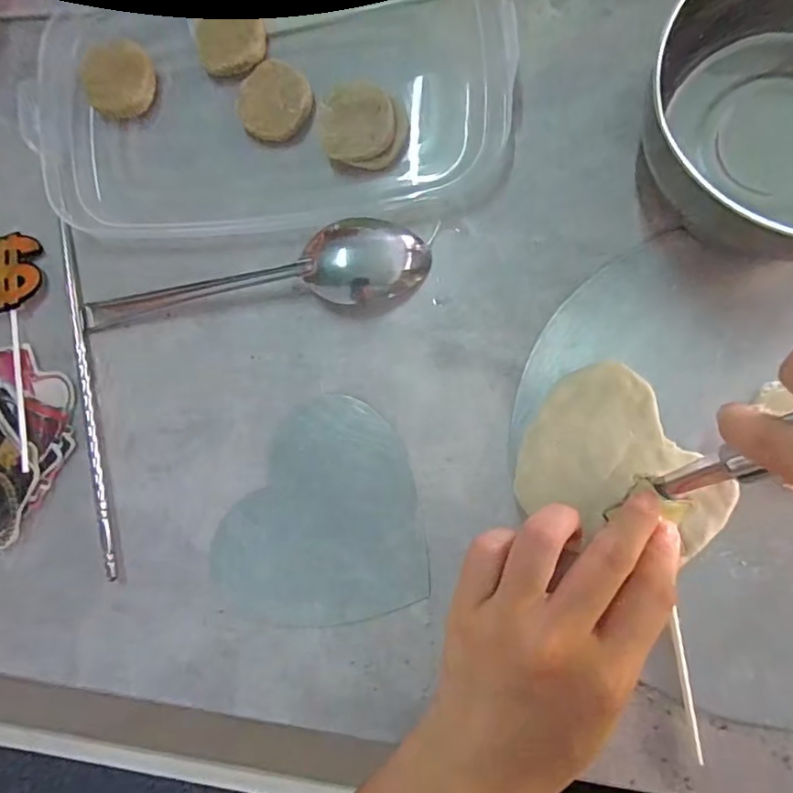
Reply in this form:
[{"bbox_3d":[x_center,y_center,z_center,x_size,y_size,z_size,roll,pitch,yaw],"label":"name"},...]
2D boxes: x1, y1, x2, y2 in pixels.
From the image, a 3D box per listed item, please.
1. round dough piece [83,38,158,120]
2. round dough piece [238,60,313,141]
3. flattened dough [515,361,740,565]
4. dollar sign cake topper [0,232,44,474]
[{"bbox_3d":[-0.147,-0.169,0.277,0.036,0.005,0.040,-18,83,7],"label":"round dough piece"},{"bbox_3d":[-0.061,-0.148,0.263,0.038,0.007,0.036,-1,86,9],"label":"round dough piece"},{"bbox_3d":[0.100,0.030,0.227,0.086,0.004,0.071,28,90,10],"label":"flattened dough"},{"bbox_3d":[-0.203,-0.026,0.272,0.036,0.006,0.128,-6,80,3],"label":"dollar sign cake topper"}]

